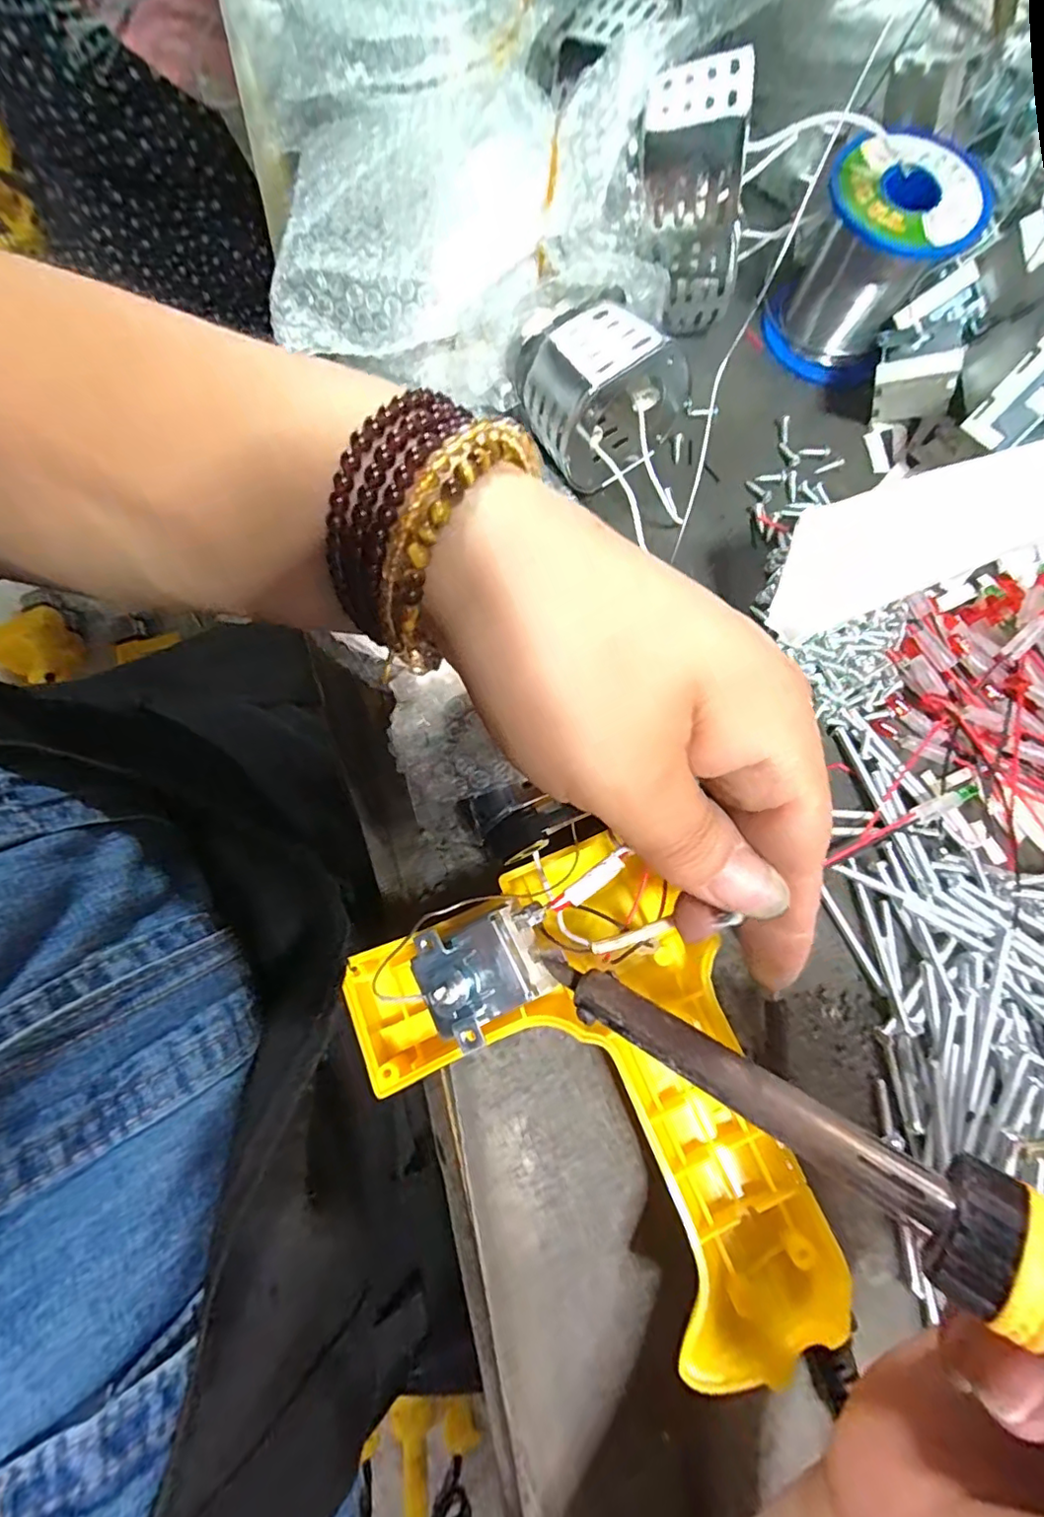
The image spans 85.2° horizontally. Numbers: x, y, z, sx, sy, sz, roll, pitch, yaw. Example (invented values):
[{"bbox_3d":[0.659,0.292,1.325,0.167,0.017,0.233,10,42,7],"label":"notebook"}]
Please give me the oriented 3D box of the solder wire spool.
[{"bbox_3d":[0.160,-0.230,0.263,0.062,0.065,0.062,30,77,6],"label":"solder wire spool"}]

